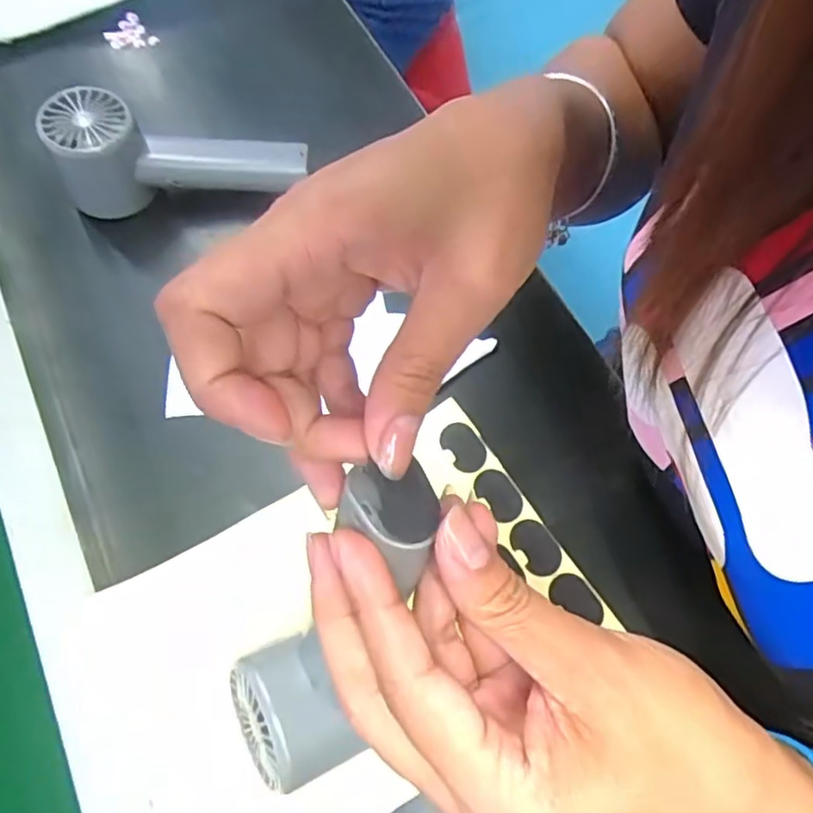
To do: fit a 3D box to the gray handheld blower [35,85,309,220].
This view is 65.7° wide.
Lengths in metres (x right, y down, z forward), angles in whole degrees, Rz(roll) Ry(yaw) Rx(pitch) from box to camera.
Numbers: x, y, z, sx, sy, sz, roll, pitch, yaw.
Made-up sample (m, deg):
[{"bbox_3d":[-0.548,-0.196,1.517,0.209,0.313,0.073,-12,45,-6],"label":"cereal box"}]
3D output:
[{"bbox_3d":[-0.140,-0.159,0.400,0.153,0.060,0.054,-2,70,-2],"label":"gray handheld blower"}]

